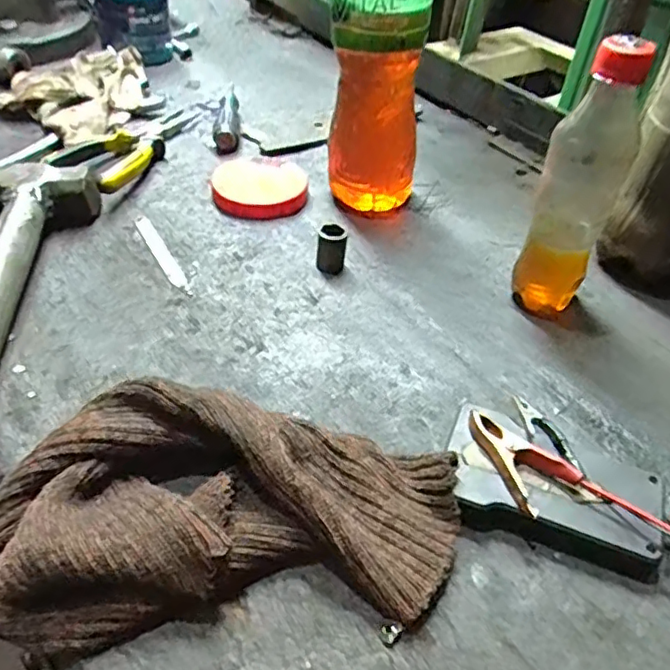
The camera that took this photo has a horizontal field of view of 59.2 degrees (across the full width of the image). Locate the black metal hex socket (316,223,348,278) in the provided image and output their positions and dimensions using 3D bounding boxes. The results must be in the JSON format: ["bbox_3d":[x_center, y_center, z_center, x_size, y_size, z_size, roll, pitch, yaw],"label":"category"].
[{"bbox_3d":[-0.002,-0.069,0.478,0.023,0.035,0.024,3,44,-1],"label":"black metal hex socket"}]

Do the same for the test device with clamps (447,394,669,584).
[{"bbox_3d":[0.137,0.083,0.329,0.145,0.034,0.084,13,44,10],"label":"test device with clamps"}]

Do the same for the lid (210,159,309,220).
[{"bbox_3d":[-0.069,-0.138,0.547,0.087,0.025,0.072,-1,44,-4],"label":"lid"}]

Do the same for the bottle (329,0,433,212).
[{"bbox_3d":[0.035,-0.234,0.485,0.074,0.265,0.081,3,44,-1],"label":"bottle"}]

